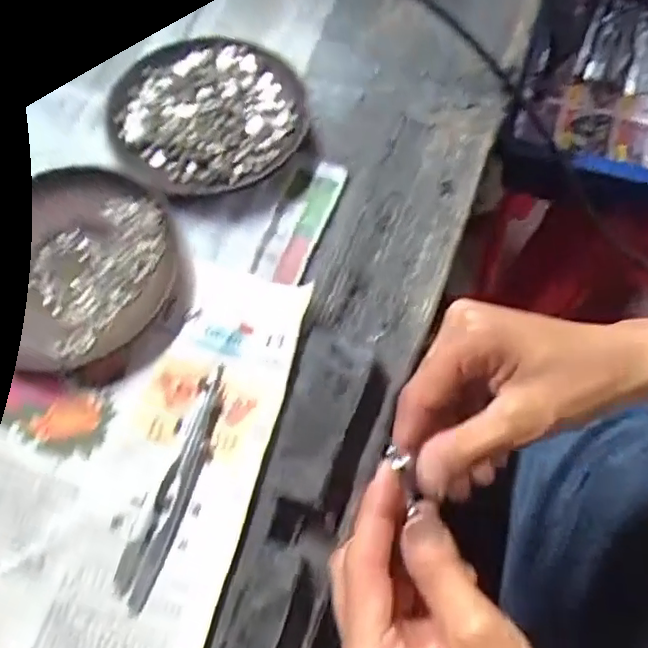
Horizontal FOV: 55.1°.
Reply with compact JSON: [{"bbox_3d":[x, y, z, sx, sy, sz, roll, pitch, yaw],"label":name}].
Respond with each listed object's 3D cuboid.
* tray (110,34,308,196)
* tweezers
[{"bbox_3d":[-0.069,-0.122,0.364,0.111,0.019,0.107,-6,67,-1],"label":"tray"},{"bbox_3d":[-0.070,0.075,0.295,0.018,0.006,0.111,18,69,9],"label":"tweezers"}]

